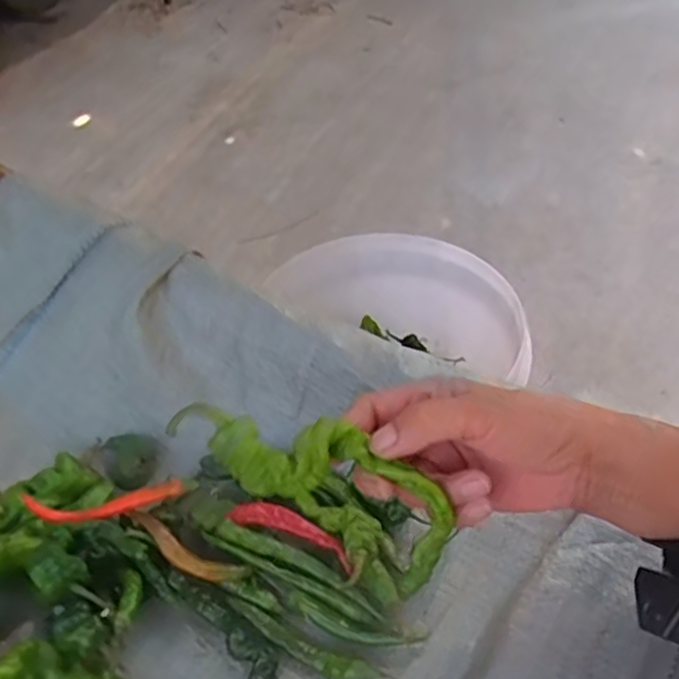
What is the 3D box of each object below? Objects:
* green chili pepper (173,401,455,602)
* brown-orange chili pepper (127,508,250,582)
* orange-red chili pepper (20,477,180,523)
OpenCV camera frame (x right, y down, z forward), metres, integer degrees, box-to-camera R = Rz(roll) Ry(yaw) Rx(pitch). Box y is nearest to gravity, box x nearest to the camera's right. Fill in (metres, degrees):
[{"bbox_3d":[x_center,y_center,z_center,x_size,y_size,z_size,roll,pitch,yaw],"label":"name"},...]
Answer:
[{"bbox_3d":[-0.012,0.069,0.324,0.148,0.046,0.040,26,43,-5],"label":"green chili pepper"},{"bbox_3d":[-0.100,0.135,0.416,0.086,0.018,0.022,29,47,6],"label":"brown-orange chili pepper"},{"bbox_3d":[-0.150,0.104,0.422,0.094,0.016,0.020,-11,43,-12],"label":"orange-red chili pepper"}]

